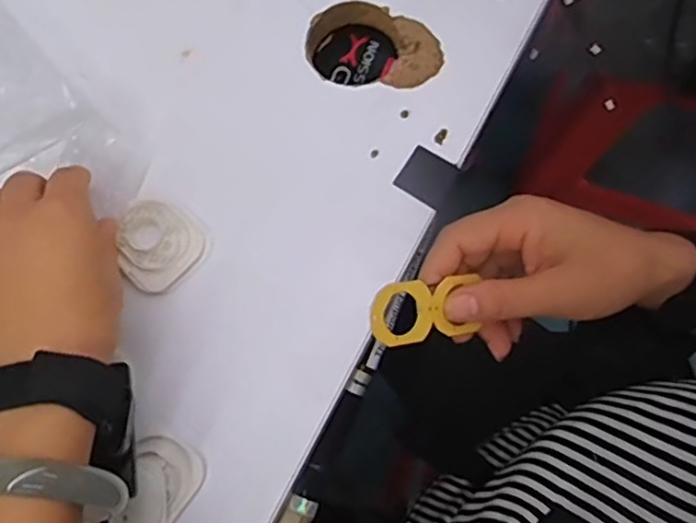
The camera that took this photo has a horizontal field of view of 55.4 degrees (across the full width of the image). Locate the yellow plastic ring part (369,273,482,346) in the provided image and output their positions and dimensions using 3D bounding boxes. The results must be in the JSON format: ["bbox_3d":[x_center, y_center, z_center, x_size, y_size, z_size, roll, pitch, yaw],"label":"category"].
[{"bbox_3d":[0.040,0.025,0.345,0.066,0.006,0.032,-5,89,-29],"label":"yellow plastic ring part"}]

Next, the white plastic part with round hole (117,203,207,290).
[{"bbox_3d":[-0.117,-0.011,0.404,0.052,0.004,0.051,40,82,11],"label":"white plastic part with round hole"}]

